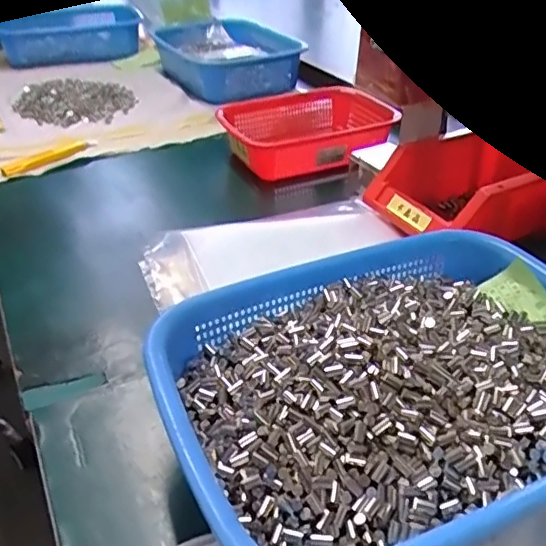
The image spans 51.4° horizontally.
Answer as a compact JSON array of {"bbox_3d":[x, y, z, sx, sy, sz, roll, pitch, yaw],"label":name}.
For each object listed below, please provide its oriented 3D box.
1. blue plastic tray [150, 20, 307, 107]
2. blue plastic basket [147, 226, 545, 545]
[{"bbox_3d":[-0.085,-0.375,0.989,0.194,0.067,0.251,-13,37,-19],"label":"blue plastic tray"},{"bbox_3d":[0.075,0.073,0.357,0.282,0.071,0.217,-17,39,-21],"label":"blue plastic basket"}]

